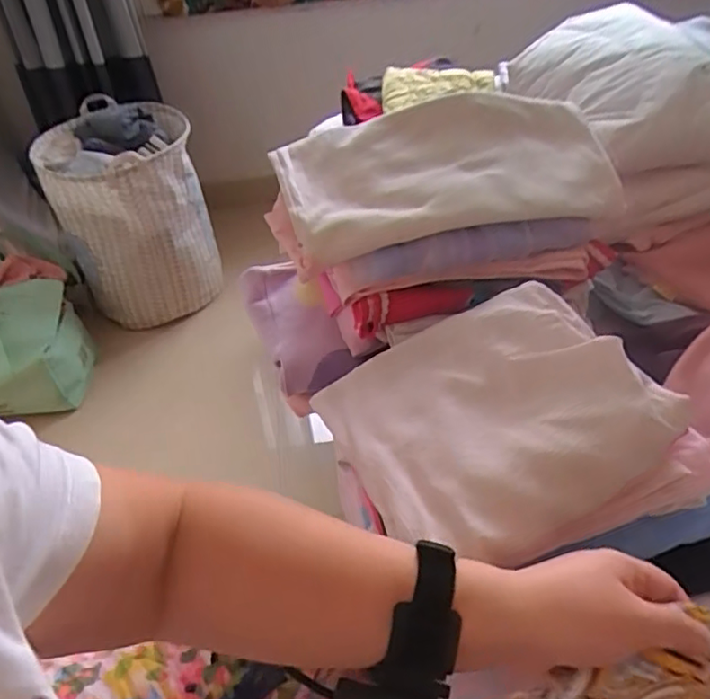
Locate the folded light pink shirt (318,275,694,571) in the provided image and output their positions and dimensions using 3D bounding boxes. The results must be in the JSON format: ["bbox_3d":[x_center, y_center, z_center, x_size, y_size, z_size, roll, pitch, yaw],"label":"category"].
[{"bbox_3d":[0.107,0.048,0.501,0.234,0.046,0.223,-30,47,-6],"label":"folded light pink shirt"}]

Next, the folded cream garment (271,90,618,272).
[{"bbox_3d":[0.097,-0.200,0.651,0.358,0.089,0.176,-14,40,-10],"label":"folded cream garment"}]

